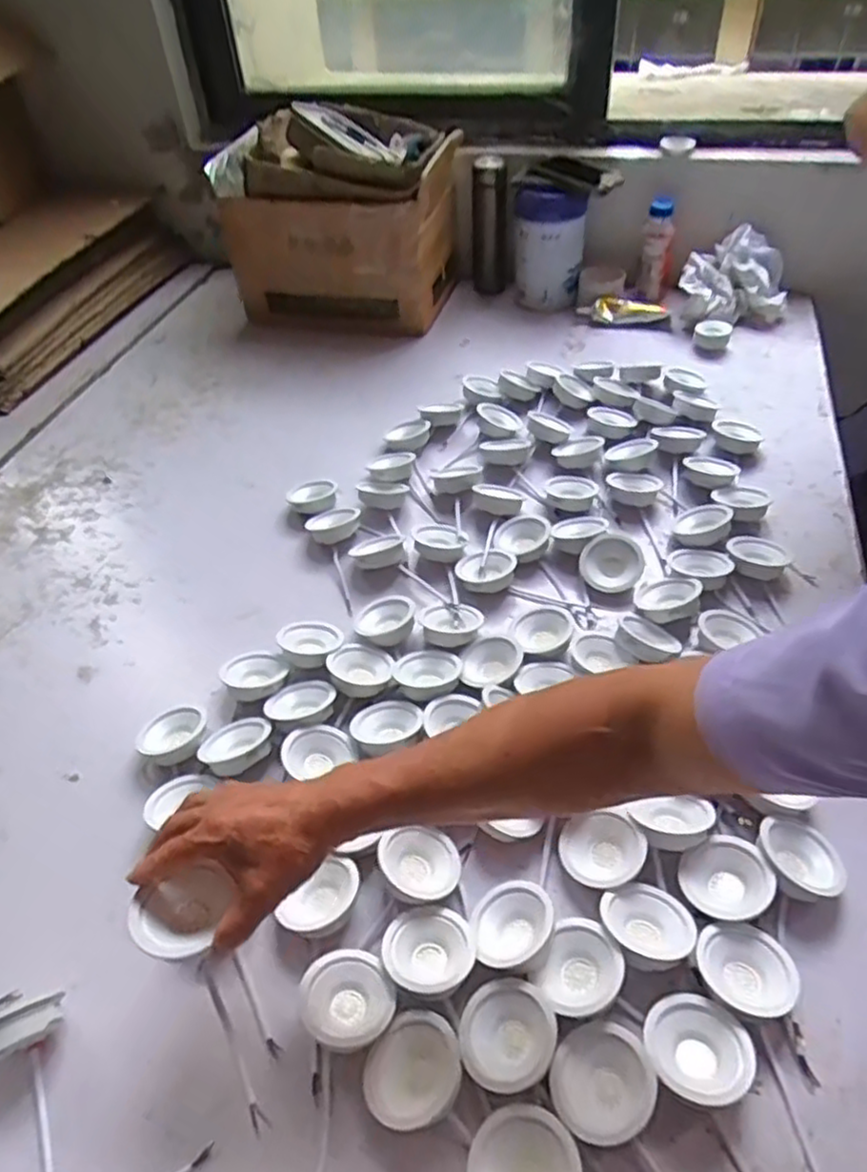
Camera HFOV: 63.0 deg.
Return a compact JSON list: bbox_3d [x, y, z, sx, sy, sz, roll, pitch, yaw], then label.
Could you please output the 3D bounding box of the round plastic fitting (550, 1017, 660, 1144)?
[{"bbox_3d":[0.120,0.348,0.499,0.074,0.034,0.068,-3,46,3],"label":"round plastic fitting"}]

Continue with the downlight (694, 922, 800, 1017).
[{"bbox_3d":[0.238,0.291,0.540,0.064,0.031,0.069,-3,46,3],"label":"downlight"}]

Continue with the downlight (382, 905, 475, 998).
[{"bbox_3d":[-0.003,0.294,0.565,0.072,0.025,0.072,0,28,0],"label":"downlight"}]

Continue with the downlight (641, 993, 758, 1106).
[{"bbox_3d":[0.189,0.333,0.509,0.071,0.036,0.069,-3,46,3],"label":"downlight"}]

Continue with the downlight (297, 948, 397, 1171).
[{"bbox_3d":[-0.084,0.350,0.516,0.070,0.034,0.159,17,50,21],"label":"downlight"}]

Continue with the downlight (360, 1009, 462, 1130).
[{"bbox_3d":[-0.013,0.351,0.512,0.065,0.026,0.072,17,50,21],"label":"downlight"}]

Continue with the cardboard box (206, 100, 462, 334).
[{"bbox_3d":[-0.160,-0.677,1.314,0.374,0.305,0.311,15,49,19],"label":"cardboard box"}]

